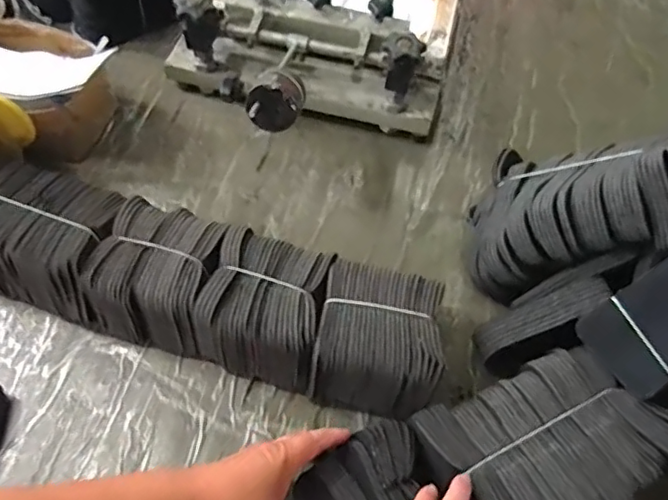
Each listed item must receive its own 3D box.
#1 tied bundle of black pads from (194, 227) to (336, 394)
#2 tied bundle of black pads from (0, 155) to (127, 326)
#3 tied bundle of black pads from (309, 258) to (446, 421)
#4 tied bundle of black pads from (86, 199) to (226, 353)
[{"bbox_3d":[-0.070,0.056,0.600,0.119,0.093,0.138,12,58,3],"label":"tied bundle of black pads"},{"bbox_3d":[-0.320,-0.017,0.633,0.184,0.104,0.132,17,59,6],"label":"tied bundle of black pads"},{"bbox_3d":[0.042,0.089,0.587,0.121,0.096,0.135,11,58,2],"label":"tied bundle of black pads"},{"bbox_3d":[-0.180,0.025,0.617,0.120,0.096,0.134,16,59,5],"label":"tied bundle of black pads"}]

